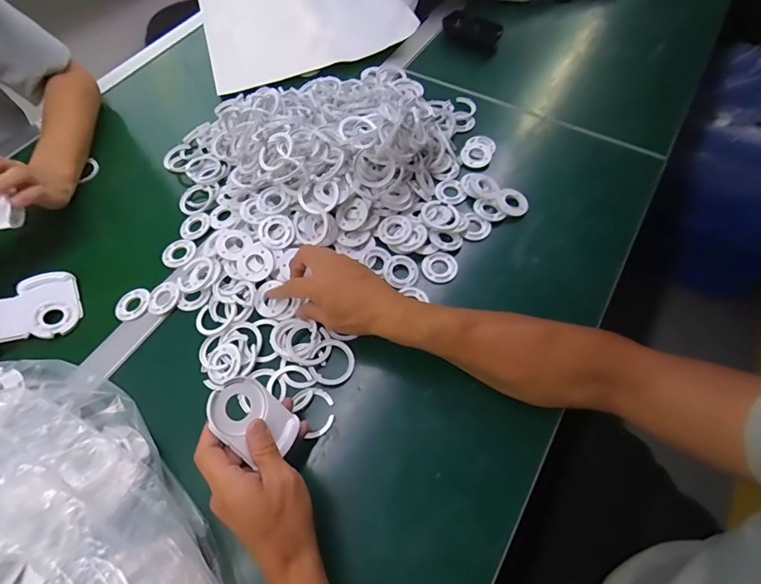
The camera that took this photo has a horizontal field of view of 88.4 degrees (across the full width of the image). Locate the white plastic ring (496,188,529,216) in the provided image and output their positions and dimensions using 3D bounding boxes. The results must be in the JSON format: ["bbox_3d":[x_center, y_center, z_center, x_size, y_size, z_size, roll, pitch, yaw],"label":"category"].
[{"bbox_3d":[0.180,-0.123,0.533,0.041,0.009,0.045,-1,61,2],"label":"white plastic ring"}]

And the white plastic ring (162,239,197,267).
[{"bbox_3d":[-0.270,-0.053,0.529,0.045,0.005,0.043,-1,61,2],"label":"white plastic ring"}]

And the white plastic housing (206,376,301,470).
[{"bbox_3d":[-0.115,0.116,0.355,0.084,0.011,0.056,44,46,-9],"label":"white plastic housing"}]

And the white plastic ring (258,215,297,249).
[{"bbox_3d":[-0.129,-0.075,0.489,0.043,0.004,0.042,1,83,-5],"label":"white plastic ring"}]

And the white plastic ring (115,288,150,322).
[{"bbox_3d":[-0.310,0.017,0.490,0.044,0.006,0.040,-1,61,2],"label":"white plastic ring"}]

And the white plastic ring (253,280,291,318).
[{"bbox_3d":[-0.132,0.009,0.468,0.039,0.004,0.042,0,79,1],"label":"white plastic ring"}]

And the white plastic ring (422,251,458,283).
[{"bbox_3d":[0.075,-0.032,0.496,0.044,0.011,0.039,-6,61,-1],"label":"white plastic ring"}]

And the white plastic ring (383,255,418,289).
[{"bbox_3d":[0.025,-0.026,0.490,0.043,0.006,0.045,-1,61,2],"label":"white plastic ring"}]

